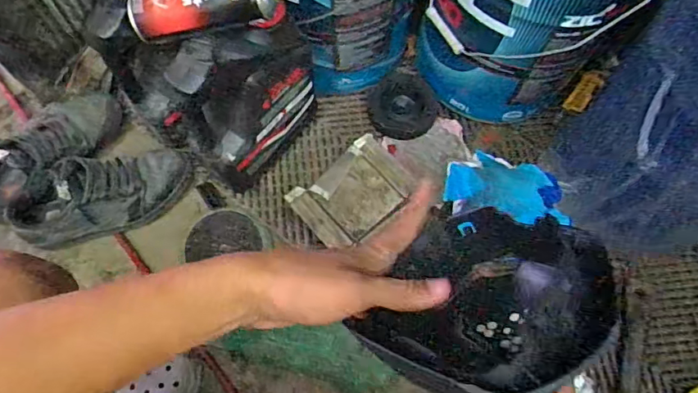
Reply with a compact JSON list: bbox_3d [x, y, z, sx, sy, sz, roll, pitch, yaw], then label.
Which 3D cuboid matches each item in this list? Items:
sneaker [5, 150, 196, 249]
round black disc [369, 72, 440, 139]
[{"bbox_3d":[-0.378,-0.002,0.812,0.272,0.098,0.100,-19,70,-8],"label":"sneaker"},{"bbox_3d":[0.093,-0.158,0.904,0.114,0.016,0.121,-5,74,12],"label":"round black disc"}]

